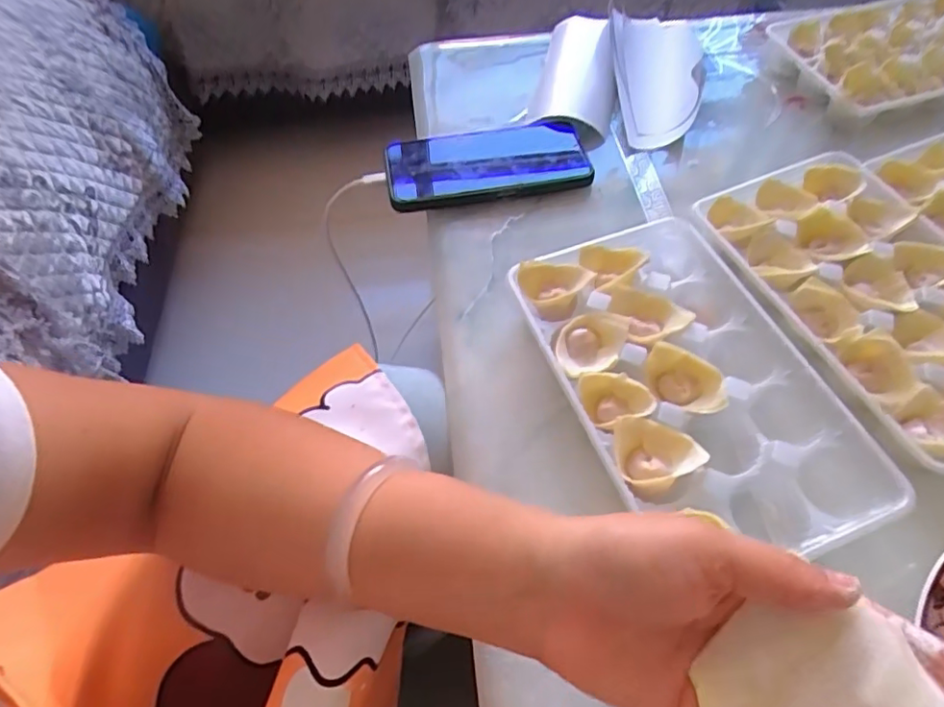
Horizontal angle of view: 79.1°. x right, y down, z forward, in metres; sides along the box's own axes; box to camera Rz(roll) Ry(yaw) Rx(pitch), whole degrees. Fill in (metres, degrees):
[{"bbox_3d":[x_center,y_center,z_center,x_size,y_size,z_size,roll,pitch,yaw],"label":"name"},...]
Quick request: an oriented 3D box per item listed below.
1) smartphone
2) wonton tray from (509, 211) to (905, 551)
[{"bbox_3d":[0.012,-0.151,0.458,0.158,0.015,0.081,-10,57,-4],"label":"smartphone"},{"bbox_3d":[0.128,0.013,0.343,0.137,0.031,0.222,-19,59,-10],"label":"wonton tray"}]

